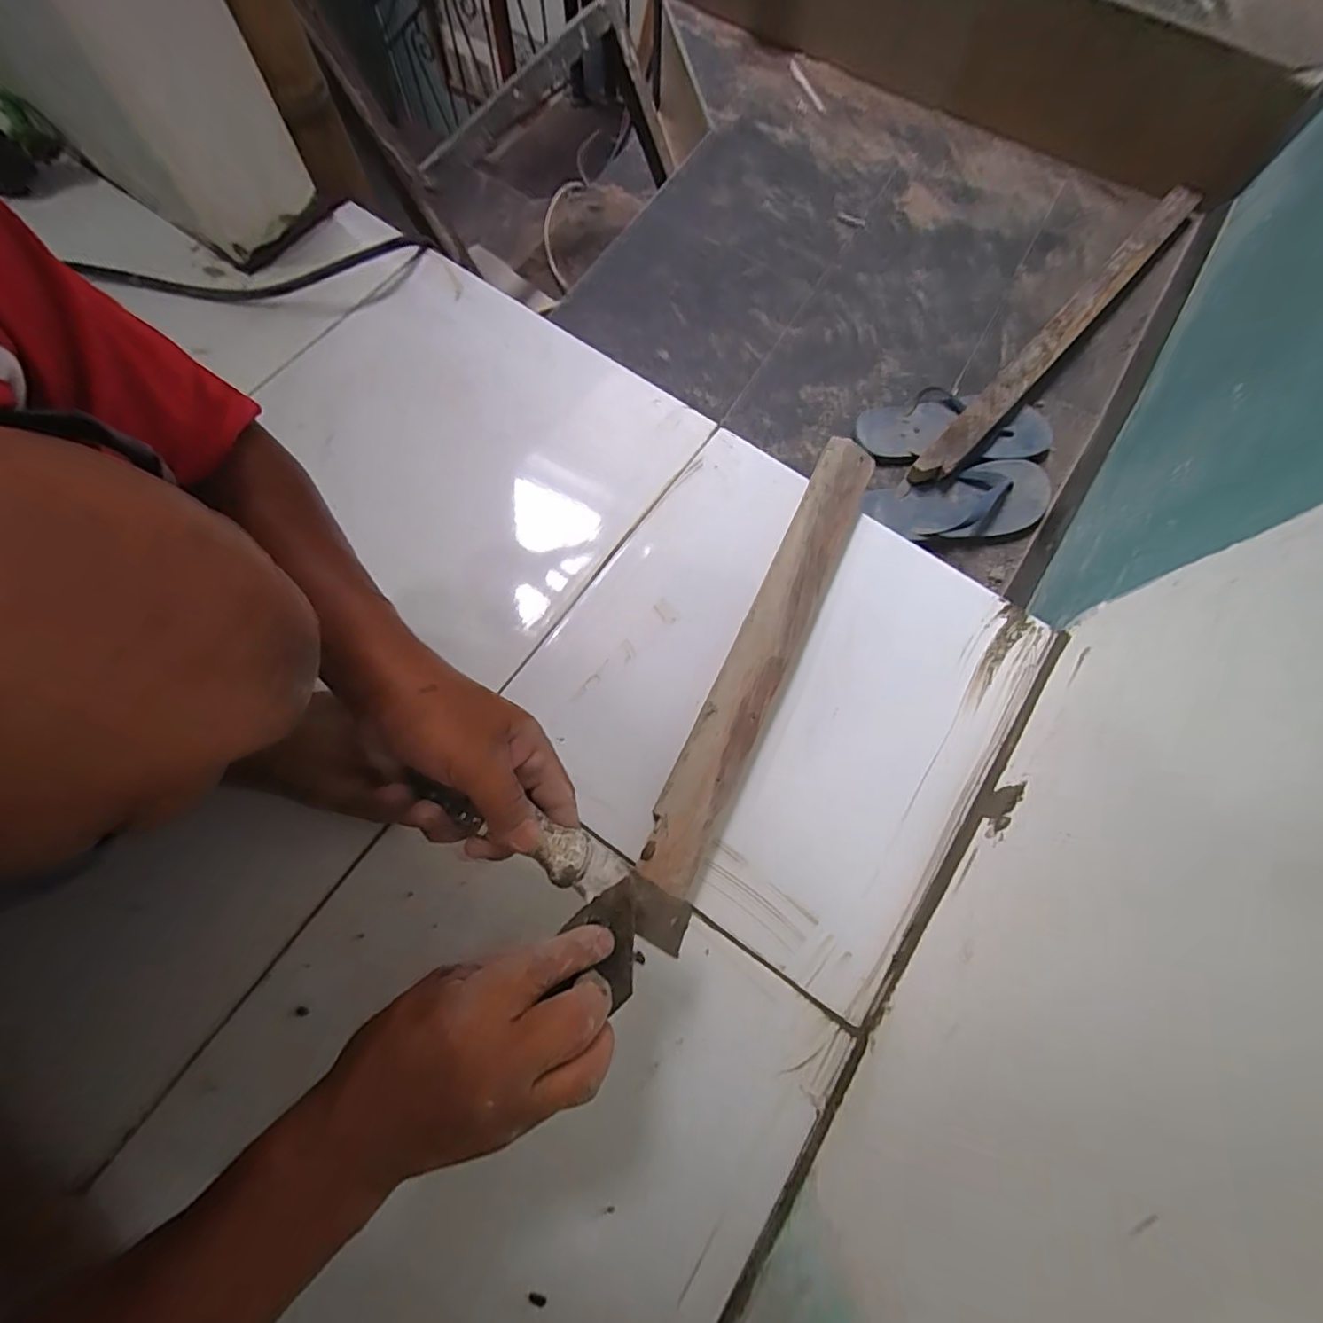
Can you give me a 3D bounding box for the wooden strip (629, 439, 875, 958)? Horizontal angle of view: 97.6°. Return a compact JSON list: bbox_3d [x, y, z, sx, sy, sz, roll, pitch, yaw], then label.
[{"bbox_3d":[0.086,0.003,0.504,0.056,0.037,0.467,24,73,5],"label":"wooden strip"}]

